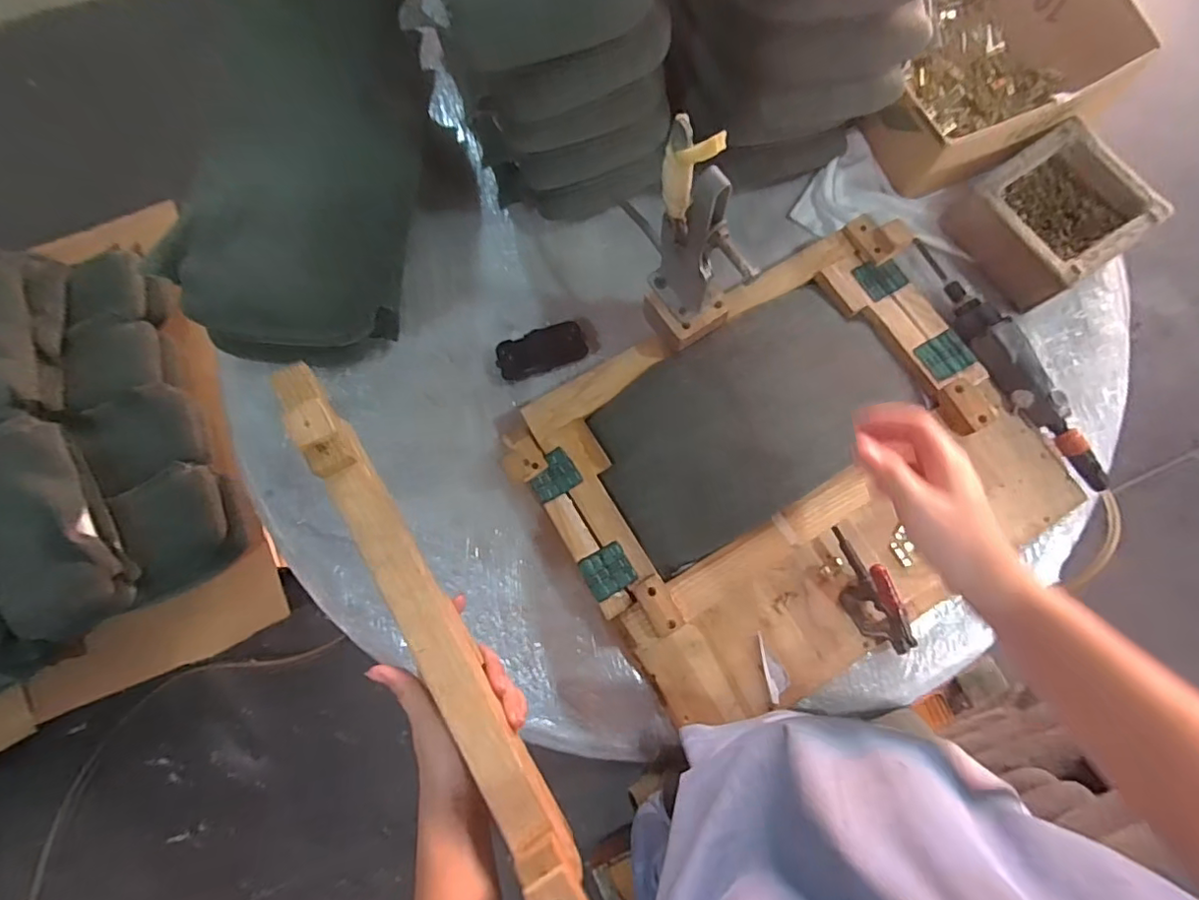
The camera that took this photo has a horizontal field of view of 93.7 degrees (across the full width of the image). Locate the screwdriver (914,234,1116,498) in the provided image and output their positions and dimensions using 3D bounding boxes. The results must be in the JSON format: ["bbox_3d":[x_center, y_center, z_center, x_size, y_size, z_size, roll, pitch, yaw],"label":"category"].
[{"bbox_3d":[0.478,-0.106,0.658,0.046,0.034,0.337,-28,79,-4],"label":"screwdriver"}]

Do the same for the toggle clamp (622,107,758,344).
[{"bbox_3d":[0.088,-0.185,0.507,0.066,0.197,0.123,-25,79,-4],"label":"toggle clamp"}]

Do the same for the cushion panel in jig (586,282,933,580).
[{"bbox_3d":[0.169,-0.038,0.614,0.346,0.014,0.198,-30,79,-5],"label":"cushion panel in jig"}]

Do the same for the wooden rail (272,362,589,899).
[{"bbox_3d":[-0.126,0.152,0.435,0.035,0.059,0.477,-30,83,-5],"label":"wooden rail"}]

